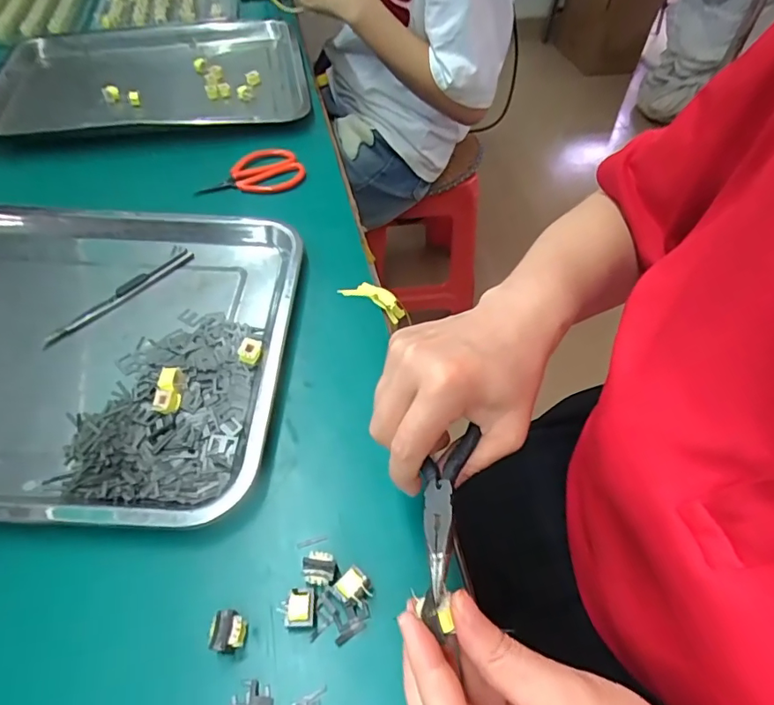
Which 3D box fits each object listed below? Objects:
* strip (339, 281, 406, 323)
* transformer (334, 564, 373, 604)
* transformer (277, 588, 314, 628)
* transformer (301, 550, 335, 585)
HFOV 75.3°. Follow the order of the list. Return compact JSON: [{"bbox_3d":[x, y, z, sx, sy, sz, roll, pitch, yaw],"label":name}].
[{"bbox_3d":[-0.012,-0.049,0.444,0.057,0.015,0.021,23,54,15],"label":"strip"},{"bbox_3d":[-0.019,0.136,0.288,0.017,0.016,0.018,-33,59,-26],"label":"transformer"},{"bbox_3d":[-0.050,0.144,0.281,0.018,0.015,0.019,0,51,-3],"label":"transformer"},{"bbox_3d":[-0.039,0.127,0.293,0.019,0.014,0.017,9,51,4],"label":"transformer"}]

